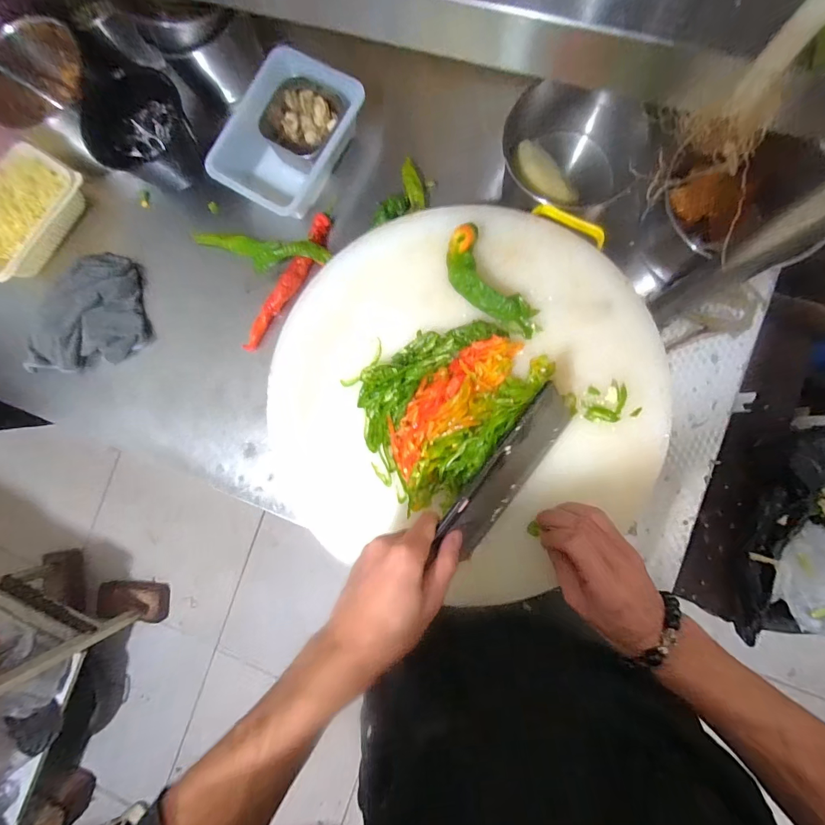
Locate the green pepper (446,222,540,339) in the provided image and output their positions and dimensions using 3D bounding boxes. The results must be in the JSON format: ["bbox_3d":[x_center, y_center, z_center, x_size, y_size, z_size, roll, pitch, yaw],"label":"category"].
[{"bbox_3d":[0.078,-0.131,0.407,0.049,0.026,0.130,-38,83,4],"label":"green pepper"}]

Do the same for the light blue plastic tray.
[{"bbox_3d":[-0.172,-0.381,0.556,0.138,0.068,0.195,32,91,8],"label":"light blue plastic tray"}]

